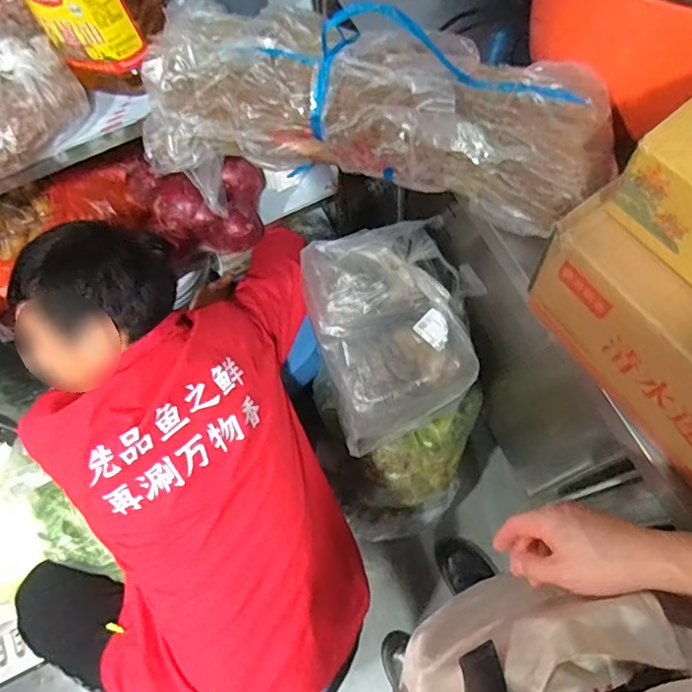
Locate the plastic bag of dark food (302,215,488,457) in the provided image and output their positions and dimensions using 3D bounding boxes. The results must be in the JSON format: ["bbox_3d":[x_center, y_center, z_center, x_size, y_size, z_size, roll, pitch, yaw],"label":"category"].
[{"bbox_3d":[0.092,-0.038,0.989,0.274,0.188,0.341,-16,68,-3],"label":"plastic bag of dark food"}]

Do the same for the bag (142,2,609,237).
[{"bbox_3d":[0.011,-0.298,0.714,0.607,0.169,0.212,11,69,7],"label":"bag"}]

